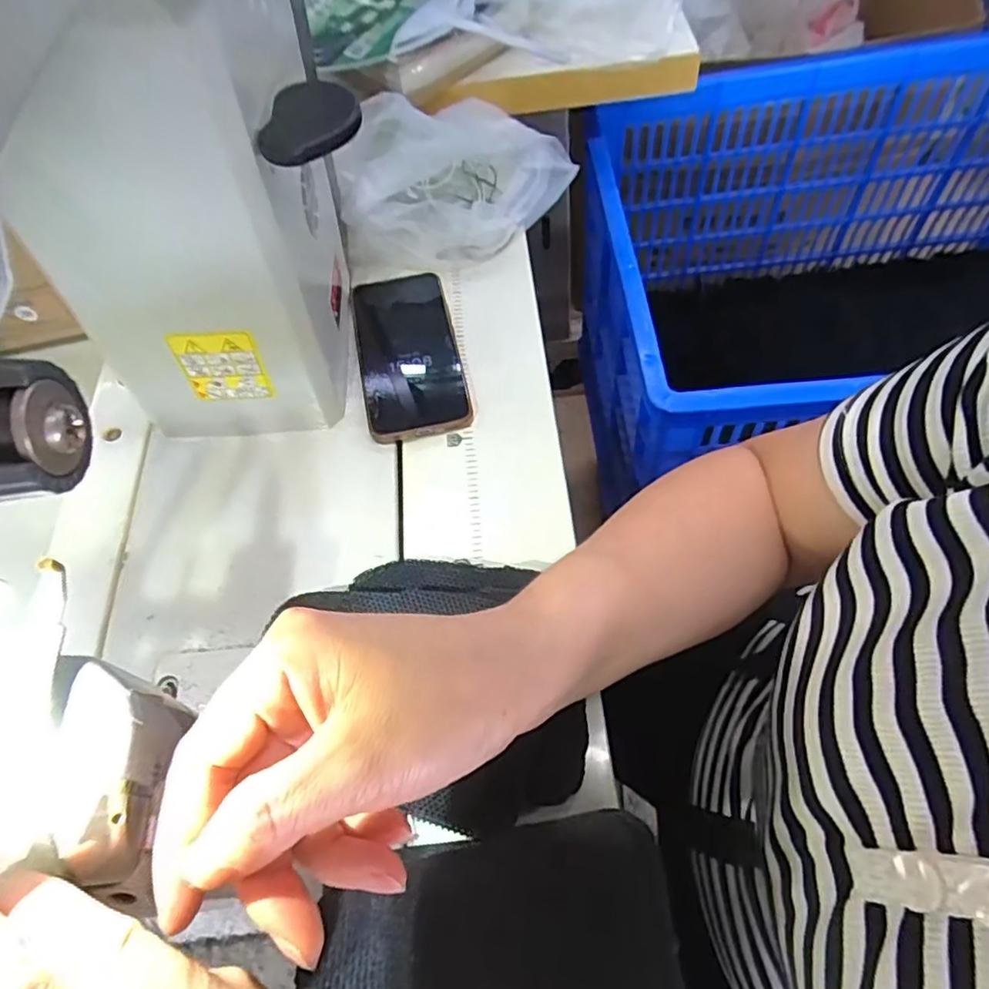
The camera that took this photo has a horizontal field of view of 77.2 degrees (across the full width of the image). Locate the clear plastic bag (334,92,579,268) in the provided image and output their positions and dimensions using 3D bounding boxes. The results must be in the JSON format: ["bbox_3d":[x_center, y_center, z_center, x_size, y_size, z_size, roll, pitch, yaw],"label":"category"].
[{"bbox_3d":[-0.036,-0.285,0.533,0.212,0.101,0.135,-41,67,-19],"label":"clear plastic bag"}]

